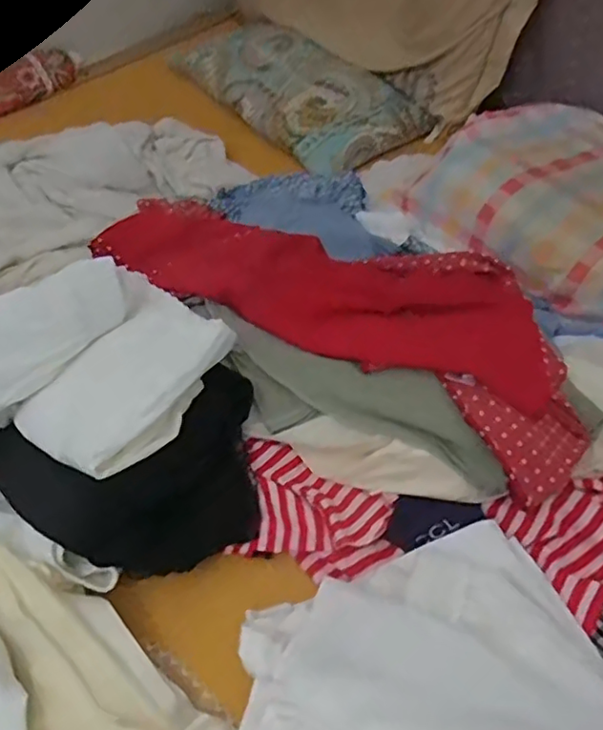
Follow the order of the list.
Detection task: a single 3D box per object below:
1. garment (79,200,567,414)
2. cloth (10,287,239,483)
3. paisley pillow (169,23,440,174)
[{"bbox_3d":[0.008,-0.105,0.718,0.580,0.056,0.223,14,53,15],"label":"garment"},{"bbox_3d":[-0.173,0.018,0.616,0.171,0.047,0.205,25,64,41],"label":"cloth"},{"bbox_3d":[-0.012,-0.496,1.088,0.230,0.097,0.490,-35,57,-22],"label":"paisley pillow"}]

